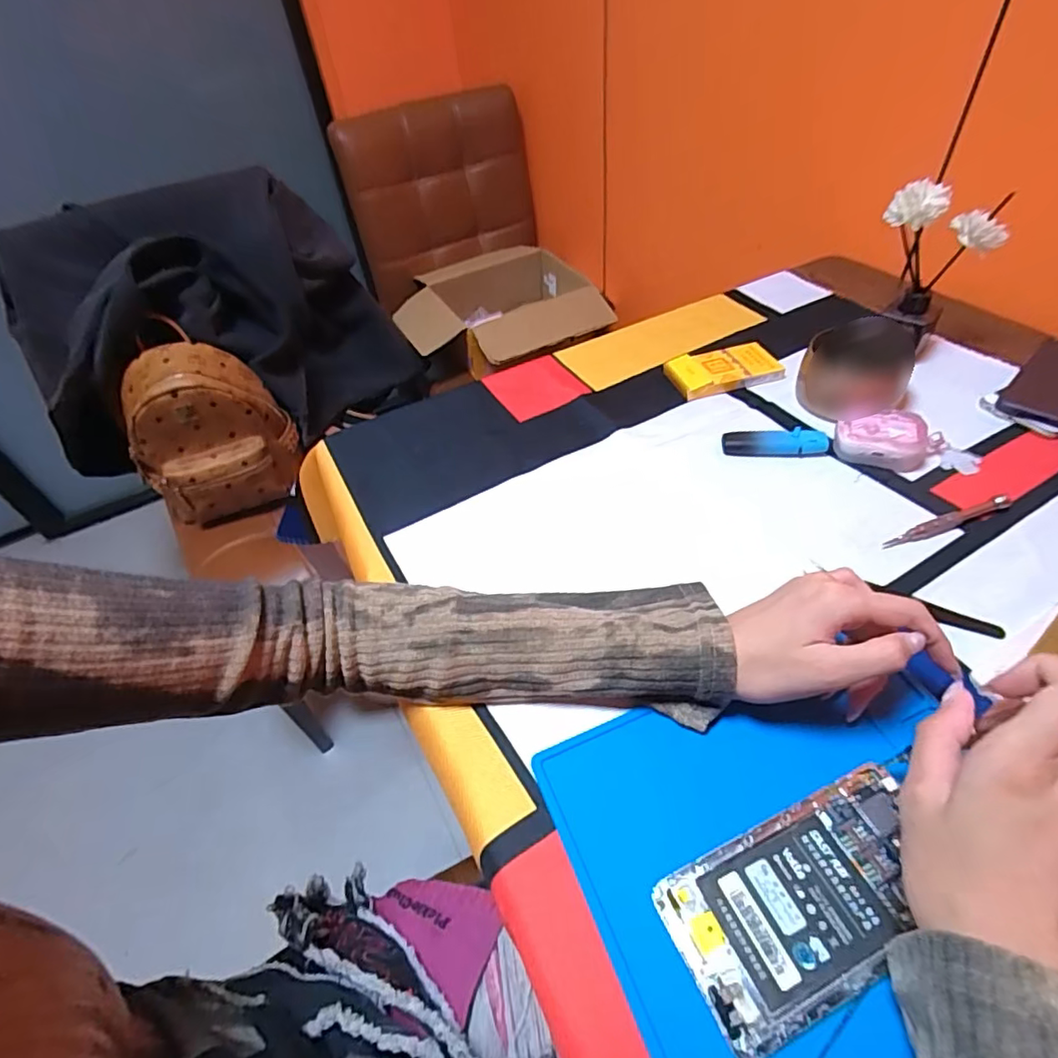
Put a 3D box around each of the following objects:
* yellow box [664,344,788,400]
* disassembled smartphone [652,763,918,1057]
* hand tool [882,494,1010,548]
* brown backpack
[{"bbox_3d":[0.192,-0.158,0.567,0.106,0.020,0.058,-17,47,-9],"label":"yellow box"},{"bbox_3d":[0.134,0.174,0.269,0.132,0.006,0.070,-21,48,-12],"label":"disassembled smartphone"},{"bbox_3d":[0.306,-0.005,0.417,0.104,0.011,0.010,-18,47,-9],"label":"hand tool"},{"bbox_3d":[-0.479,-0.137,0.865,0.223,0.241,0.099,-27,49,-15],"label":"brown backpack"}]

